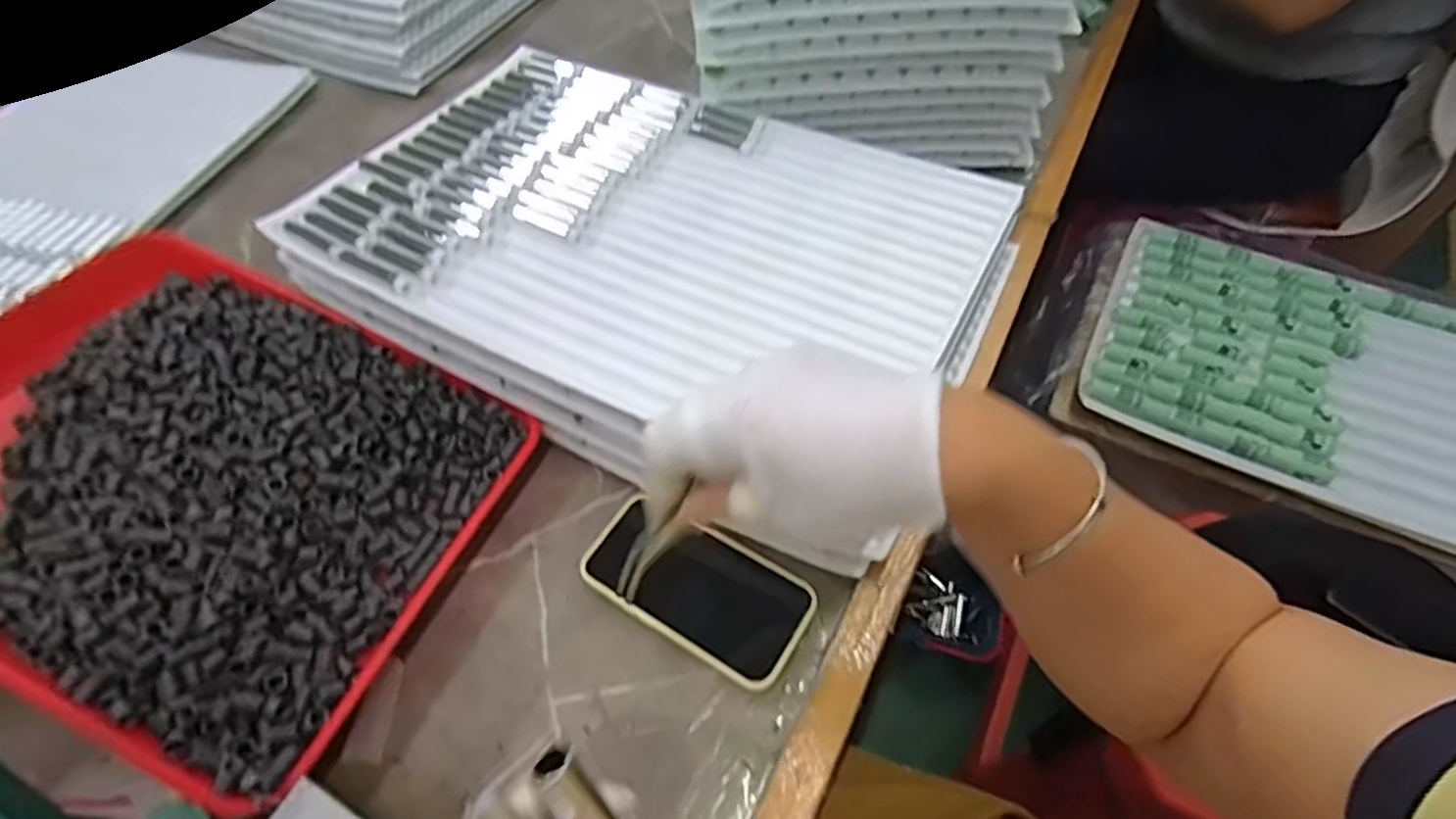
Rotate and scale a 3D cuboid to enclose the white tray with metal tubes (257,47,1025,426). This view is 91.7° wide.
[{"bbox_3d":[-0.062,-0.153,0.547,0.488,0.025,0.328,24,60,19],"label":"white tray with metal tubes"}]

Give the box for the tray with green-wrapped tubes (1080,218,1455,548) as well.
[{"bbox_3d":[0.655,-0.041,0.771,0.452,0.026,0.323,23,60,18],"label":"tray with green-wrapped tubes"}]

